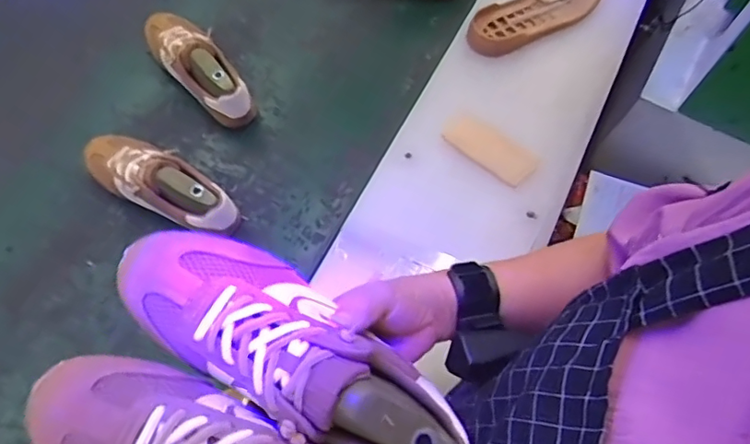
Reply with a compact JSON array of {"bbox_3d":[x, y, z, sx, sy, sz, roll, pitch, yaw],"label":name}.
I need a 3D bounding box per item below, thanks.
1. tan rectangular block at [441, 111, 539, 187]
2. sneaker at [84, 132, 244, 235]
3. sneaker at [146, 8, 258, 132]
[{"bbox_3d":[0.159,-0.104,0.758,0.131,0.012,0.060,35,69,15],"label":"tan rectangular block"},{"bbox_3d":[-0.297,-0.061,0.742,0.245,0.090,0.088,27,68,12],"label":"sneaker"},{"bbox_3d":[-0.276,-0.251,0.840,0.080,0.086,0.250,-38,71,-16],"label":"sneaker"}]

